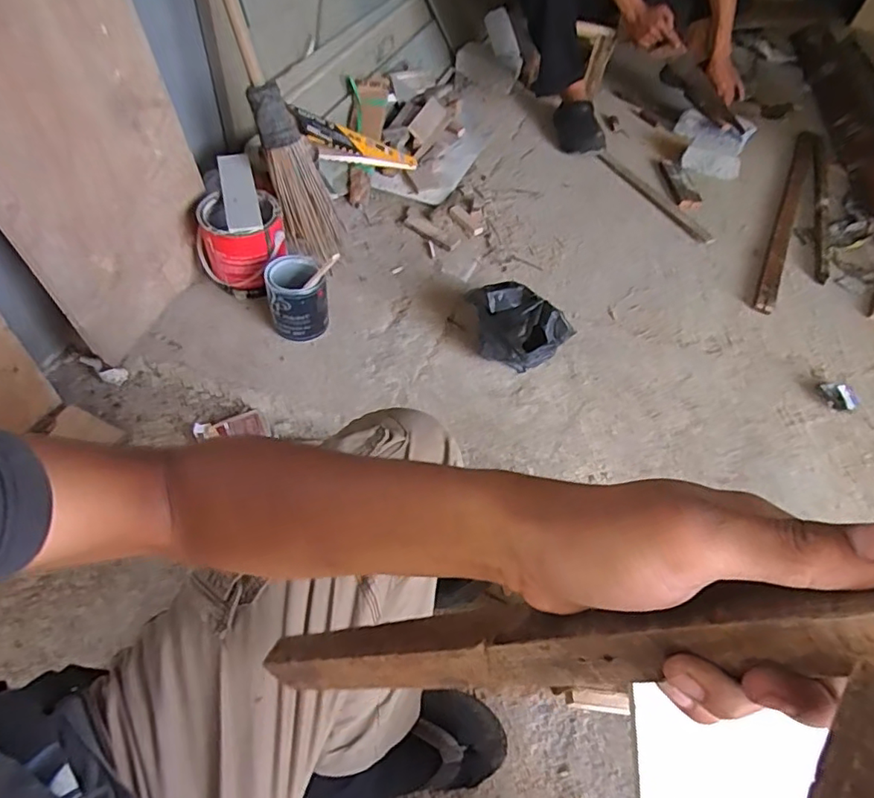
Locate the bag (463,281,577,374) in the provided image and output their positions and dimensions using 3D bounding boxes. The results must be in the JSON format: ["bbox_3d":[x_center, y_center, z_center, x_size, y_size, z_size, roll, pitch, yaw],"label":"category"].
[{"bbox_3d":[0.145,-0.124,1.029,0.192,0.150,0.108,14,53,4],"label":"bag"}]

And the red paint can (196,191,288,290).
[{"bbox_3d":[-0.369,-0.303,1.090,0.173,0.146,0.151,15,53,4],"label":"red paint can"}]

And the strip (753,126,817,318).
[{"bbox_3d":[0.946,-0.520,1.475,0.044,0.019,0.953,26,57,14],"label":"strip"}]

